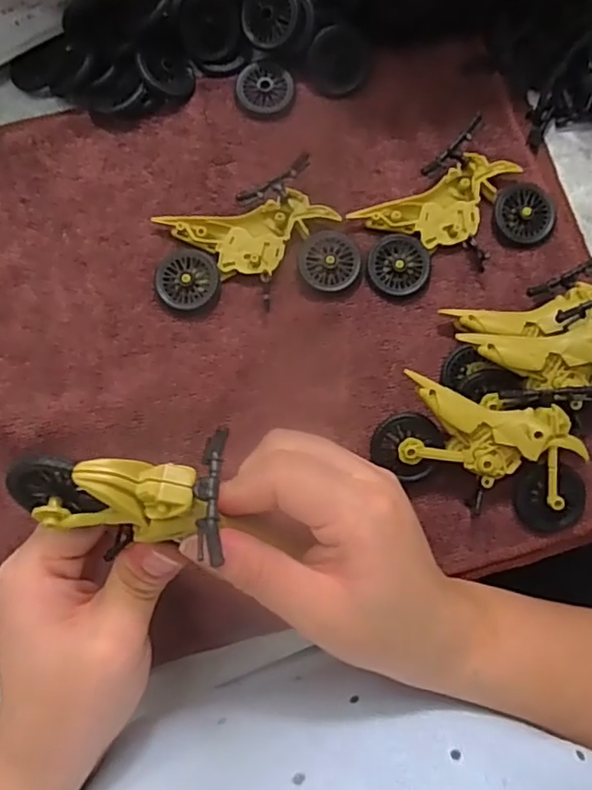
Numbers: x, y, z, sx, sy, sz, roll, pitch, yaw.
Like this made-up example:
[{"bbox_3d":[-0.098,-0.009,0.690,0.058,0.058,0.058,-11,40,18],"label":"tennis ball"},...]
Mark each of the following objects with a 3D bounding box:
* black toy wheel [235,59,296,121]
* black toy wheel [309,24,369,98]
[{"bbox_3d":[-0.019,-0.193,0.377,0.037,0.008,0.037,0,80,-1],"label":"black toy wheel"},{"bbox_3d":[0.026,-0.207,0.371,0.037,0.008,0.037,1,117,2],"label":"black toy wheel"}]

